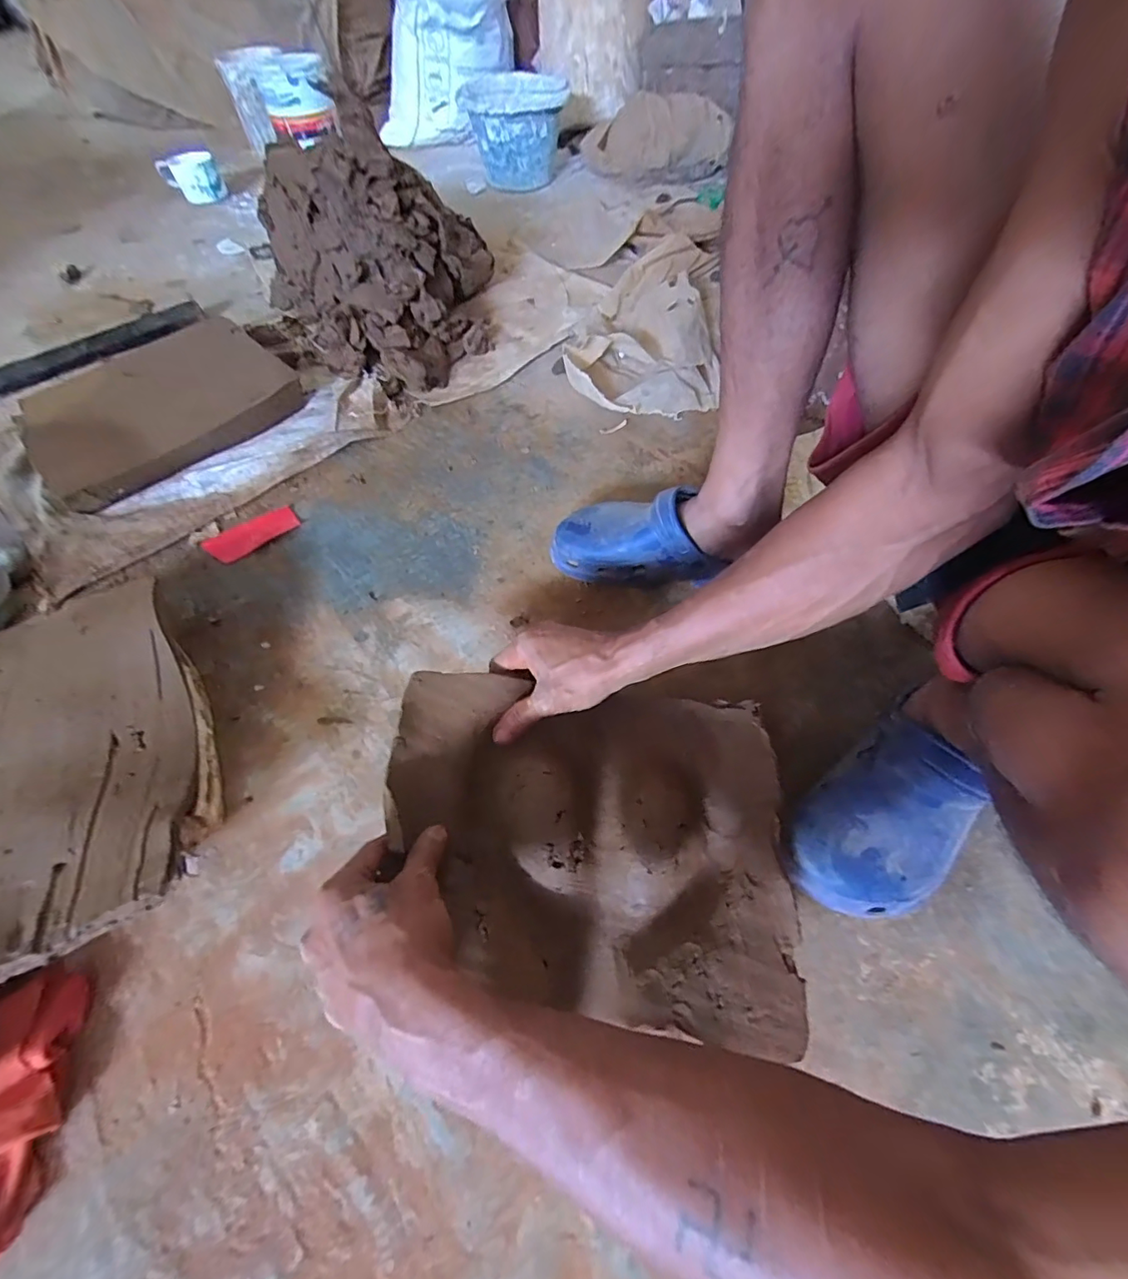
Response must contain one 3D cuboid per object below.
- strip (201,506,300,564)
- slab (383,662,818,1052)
[{"bbox_3d":[-0.397,-0.137,0.651,0.110,0.008,0.047,-34,64,-19],"label":"strip"},{"bbox_3d":[0.017,0.143,0.400,0.309,0.057,0.237,8,59,5],"label":"slab"}]

